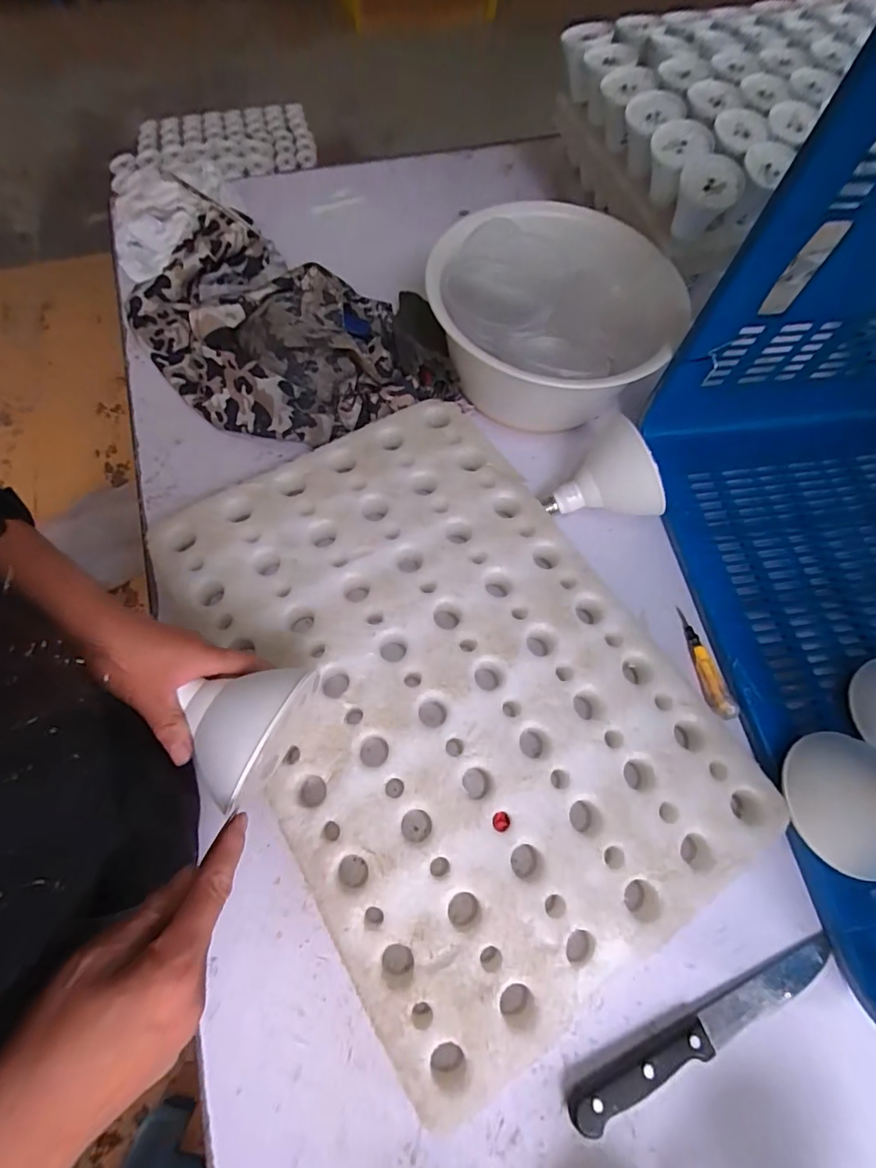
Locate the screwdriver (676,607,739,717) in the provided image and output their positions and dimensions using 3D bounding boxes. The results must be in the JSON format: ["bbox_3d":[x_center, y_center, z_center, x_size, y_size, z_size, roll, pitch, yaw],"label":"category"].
[{"bbox_3d":[0.264,0.078,0.491,0.021,0.013,0.112,-9,66,-7],"label":"screwdriver"}]

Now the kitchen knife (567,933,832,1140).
[{"bbox_3d":[0.209,0.341,0.373,0.240,0.016,0.029,-20,68,-12],"label":"kitchen knife"}]

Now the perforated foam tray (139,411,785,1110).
[{"bbox_3d":[-0.001,0.079,0.469,0.368,0.047,0.540,-33,71,-16],"label":"perforated foam tray"}]

